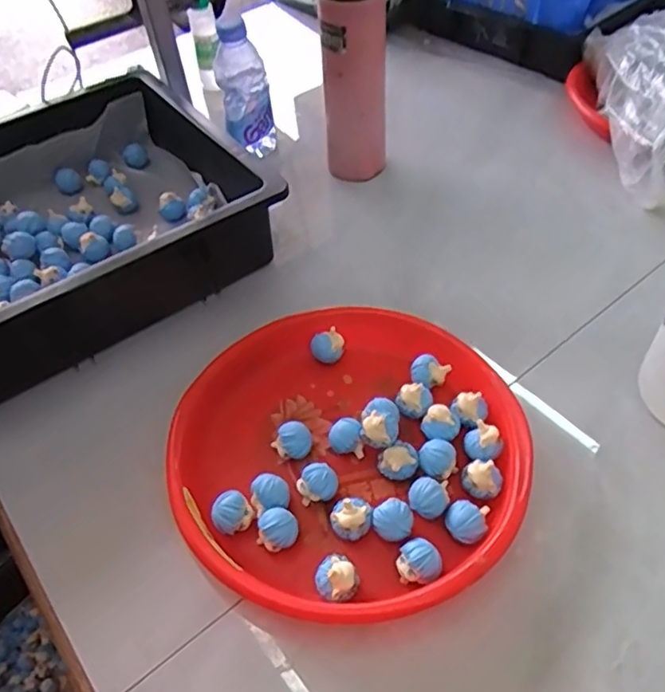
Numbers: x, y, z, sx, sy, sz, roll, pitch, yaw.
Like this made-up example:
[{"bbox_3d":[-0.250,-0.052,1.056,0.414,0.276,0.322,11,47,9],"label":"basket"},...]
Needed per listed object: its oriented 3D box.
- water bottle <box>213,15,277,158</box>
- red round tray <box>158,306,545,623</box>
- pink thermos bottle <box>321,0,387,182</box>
[{"bbox_3d":[-0.100,-0.287,0.694,0.057,0.149,0.046,-12,50,-3],"label":"water bottle"},{"bbox_3d":[0.012,0.077,0.460,0.248,0.041,0.247,-3,50,4],"label":"red round tray"},{"bbox_3d":[0.021,-0.292,0.630,0.067,0.259,0.055,-5,50,2],"label":"pink thermos bottle"}]

